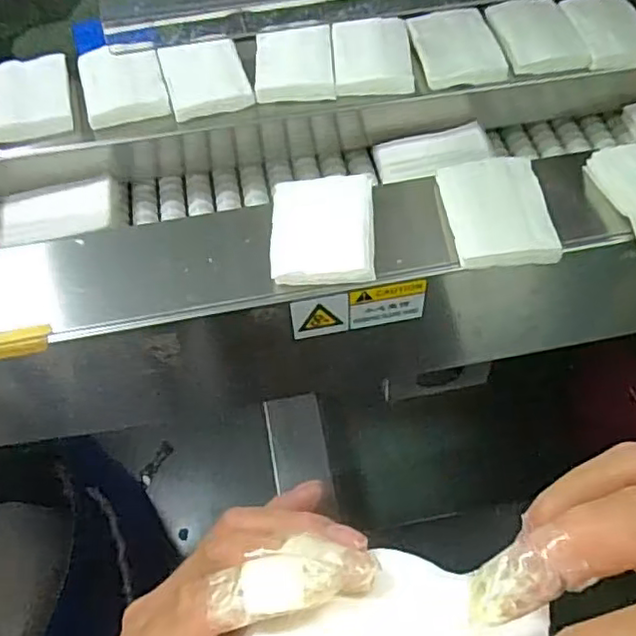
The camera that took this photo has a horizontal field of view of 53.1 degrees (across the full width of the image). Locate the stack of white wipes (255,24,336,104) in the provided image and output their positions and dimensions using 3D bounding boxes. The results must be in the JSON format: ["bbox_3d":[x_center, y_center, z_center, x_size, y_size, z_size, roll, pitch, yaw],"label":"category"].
[{"bbox_3d":[-0.022,-0.240,0.600,0.071,0.020,0.089,-3,56,0],"label":"stack of white wipes"}]

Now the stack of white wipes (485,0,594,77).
[{"bbox_3d":[0.206,-0.272,0.609,0.074,0.015,0.105,-8,56,-3],"label":"stack of white wipes"}]

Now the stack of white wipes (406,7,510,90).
[{"bbox_3d":[0.131,-0.258,0.607,0.075,0.019,0.094,-10,57,-5],"label":"stack of white wipes"}]

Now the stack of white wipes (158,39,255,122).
[{"bbox_3d":[-0.106,-0.226,0.594,0.071,0.014,0.095,-15,57,-8],"label":"stack of white wipes"}]

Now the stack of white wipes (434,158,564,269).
[{"bbox_3d":[0.136,-0.083,0.484,0.071,0.017,0.098,-4,56,-1],"label":"stack of white wipes"}]

